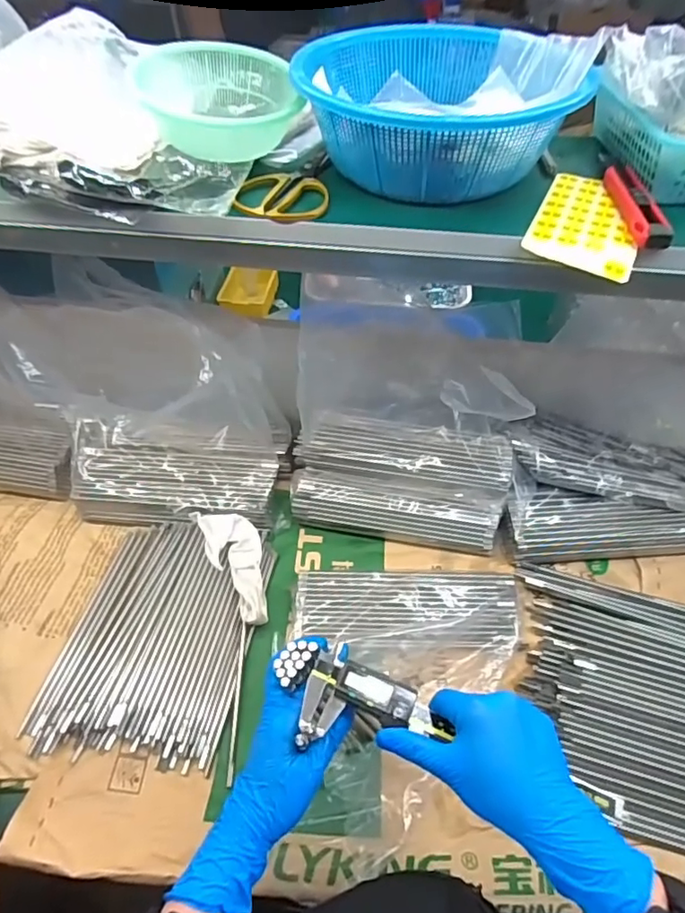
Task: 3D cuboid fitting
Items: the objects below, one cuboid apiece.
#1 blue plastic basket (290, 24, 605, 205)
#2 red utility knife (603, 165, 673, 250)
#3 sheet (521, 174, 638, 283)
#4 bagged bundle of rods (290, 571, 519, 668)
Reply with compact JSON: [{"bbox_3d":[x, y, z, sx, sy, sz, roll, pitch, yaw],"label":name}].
[{"bbox_3d":[0.094,-0.346,0.556,0.261,0.097,0.230,-2,49,-1],"label":"blue plastic basket"},{"bbox_3d":[0.269,-0.229,0.508,0.030,0.017,0.131,2,49,3],"label":"red utility knife"},{"bbox_3d":[0.227,-0.218,0.513,0.090,0.011,0.163,19,52,16],"label":"sheet"},{"bbox_3d":[0.082,0.198,0.696,0.283,0.058,0.124,3,49,3],"label":"bagged bundle of rods"}]

